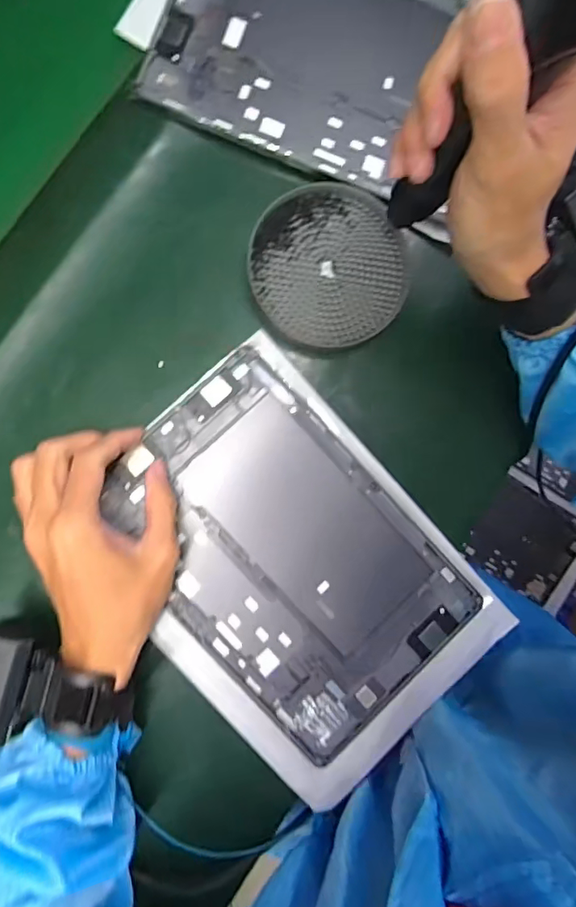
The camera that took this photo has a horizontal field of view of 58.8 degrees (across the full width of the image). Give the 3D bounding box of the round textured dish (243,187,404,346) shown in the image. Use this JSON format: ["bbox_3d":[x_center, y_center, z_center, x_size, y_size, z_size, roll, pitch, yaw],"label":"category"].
[{"bbox_3d":[0.029,-0.135,0.365,0.109,0.014,0.112,0,86,-4],"label":"round textured dish"}]

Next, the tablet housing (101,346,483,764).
[{"bbox_3d":[-0.002,0.071,0.363,0.163,0.012,0.252,-43,91,-4],"label":"tablet housing"}]

